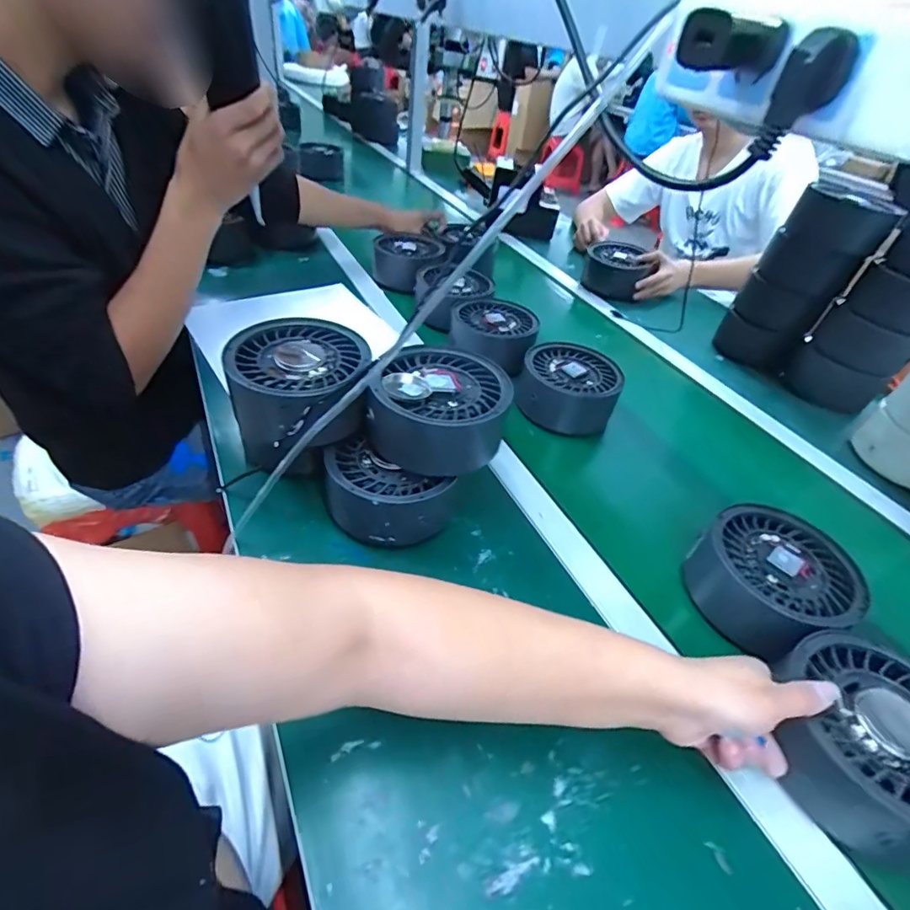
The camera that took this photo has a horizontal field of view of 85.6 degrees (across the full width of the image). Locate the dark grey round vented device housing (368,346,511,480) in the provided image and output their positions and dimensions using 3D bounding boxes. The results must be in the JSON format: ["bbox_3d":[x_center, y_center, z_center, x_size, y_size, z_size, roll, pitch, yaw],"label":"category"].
[{"bbox_3d":[-0.010,-0.042,0.499,0.134,0.082,0.135,5,41,-5],"label":"dark grey round vented device housing"}]

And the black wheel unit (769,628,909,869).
[{"bbox_3d":[0.320,0.217,0.380,0.127,0.076,0.132,3,40,-3],"label":"black wheel unit"}]

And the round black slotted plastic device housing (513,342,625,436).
[{"bbox_3d":[0.161,-0.094,0.704,0.135,0.074,0.126,5,41,-5],"label":"round black slotted plastic device housing"}]

